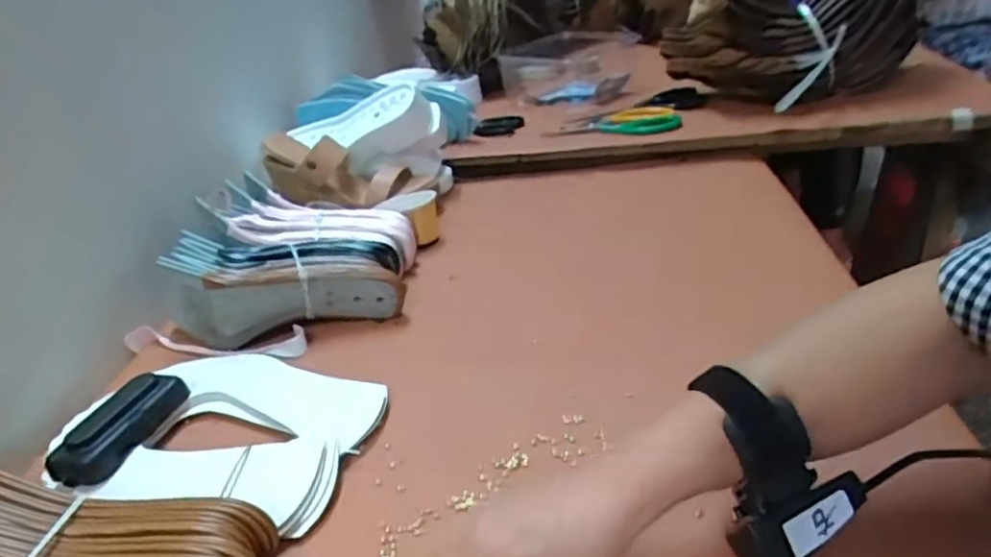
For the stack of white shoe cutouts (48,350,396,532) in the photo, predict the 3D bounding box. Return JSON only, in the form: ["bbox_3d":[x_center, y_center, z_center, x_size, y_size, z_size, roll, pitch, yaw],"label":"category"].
[{"bbox_3d":[-0.201,0.114,0.505,0.210,0.026,0.142,3,31,21],"label":"stack of white shoe cutouts"}]

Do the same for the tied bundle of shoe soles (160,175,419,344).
[{"bbox_3d":[-0.206,-0.024,0.694,0.236,0.087,0.219,-10,29,-1],"label":"tied bundle of shoe soles"}]

